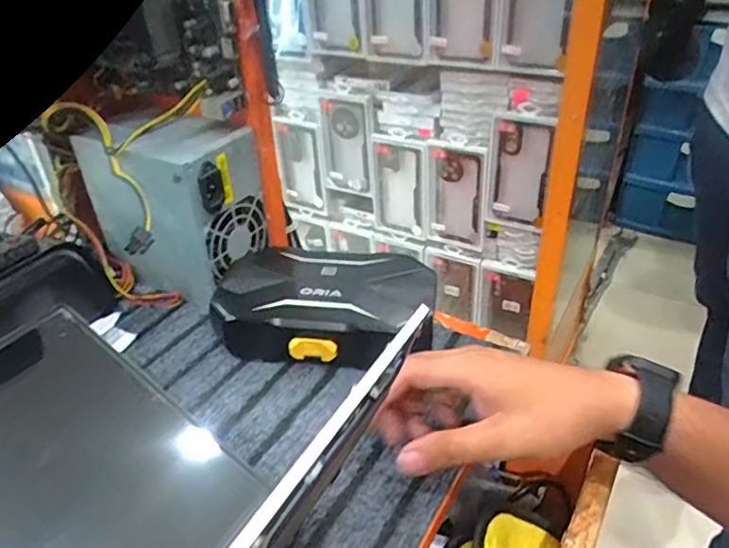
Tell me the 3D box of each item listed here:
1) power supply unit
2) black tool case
[{"bbox_3d":[-0.176,-0.067,0.534,0.142,0.150,0.101,20,41,29],"label":"power supply unit"},{"bbox_3d":[-0.033,0.028,0.493,0.184,0.048,0.114,3,35,8],"label":"black tool case"}]

